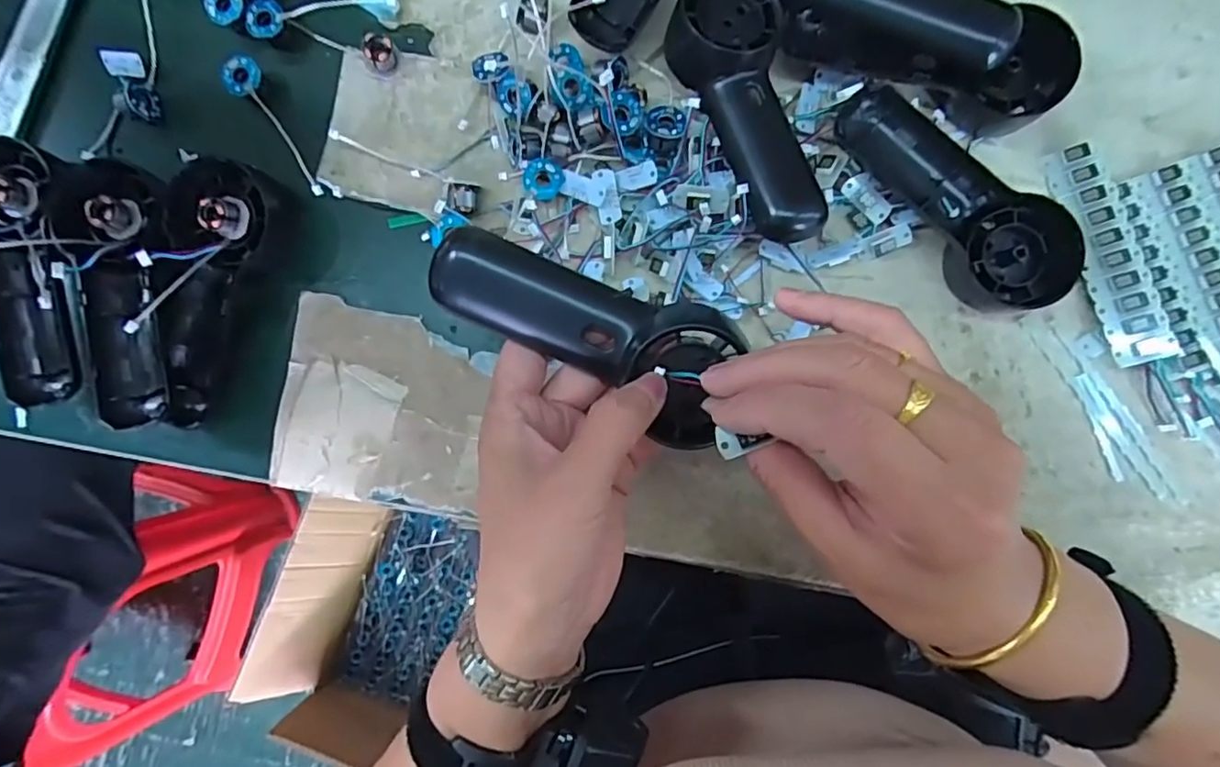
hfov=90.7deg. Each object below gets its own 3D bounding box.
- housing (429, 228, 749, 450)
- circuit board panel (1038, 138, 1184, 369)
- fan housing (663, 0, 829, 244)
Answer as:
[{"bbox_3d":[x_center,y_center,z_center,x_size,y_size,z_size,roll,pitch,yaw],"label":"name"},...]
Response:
[{"bbox_3d":[-0.011,-0.027,0.264,0.138,0.033,0.060,25,88,1],"label":"housing"},{"bbox_3d":[0.279,-0.073,0.337,0.031,0.006,0.126,-21,84,16],"label":"circuit board panel"},{"bbox_3d":[0.073,-0.147,0.334,0.058,0.035,0.142,-12,87,1],"label":"fan housing"}]

